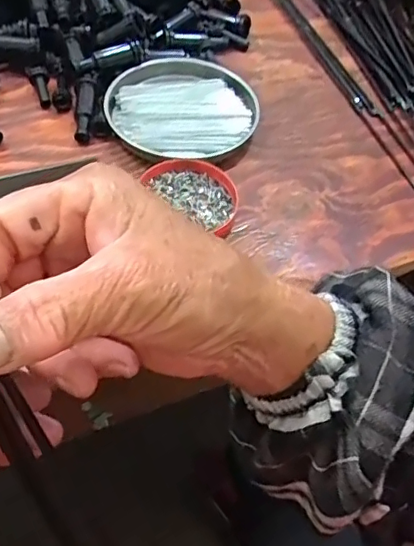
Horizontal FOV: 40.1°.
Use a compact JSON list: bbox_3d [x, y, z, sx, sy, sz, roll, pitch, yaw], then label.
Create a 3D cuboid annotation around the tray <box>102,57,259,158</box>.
[{"bbox_3d":[-0.023,-0.151,0.514,0.133,0.014,0.124,1,54,-1],"label":"tray"}]

